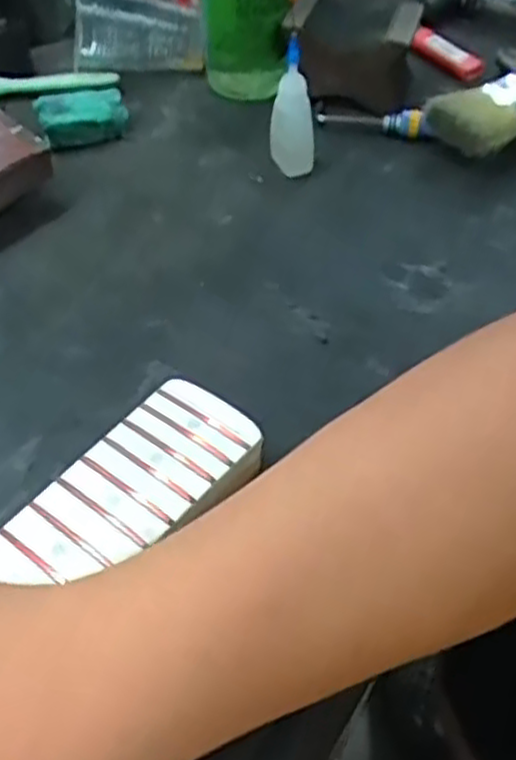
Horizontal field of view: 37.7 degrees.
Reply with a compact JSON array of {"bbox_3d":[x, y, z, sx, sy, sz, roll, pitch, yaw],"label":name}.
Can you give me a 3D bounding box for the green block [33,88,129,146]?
[{"bbox_3d":[-0.122,-0.182,0.530,0.059,0.028,0.032,-11,51,-10],"label":"green block"}]

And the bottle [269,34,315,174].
[{"bbox_3d":[0.023,-0.177,0.491,0.019,0.088,0.026,-22,54,-18],"label":"bottle"}]

